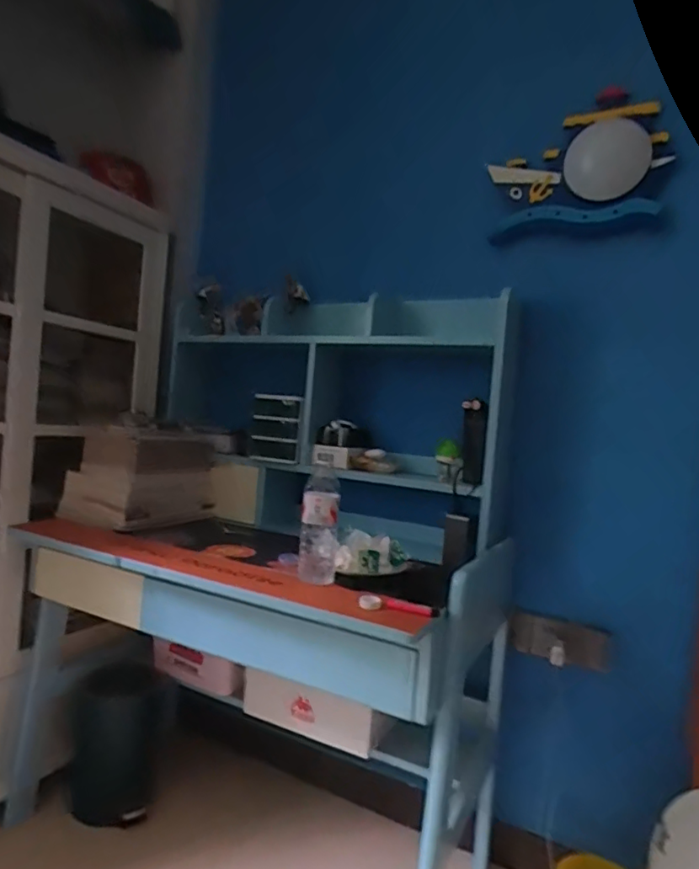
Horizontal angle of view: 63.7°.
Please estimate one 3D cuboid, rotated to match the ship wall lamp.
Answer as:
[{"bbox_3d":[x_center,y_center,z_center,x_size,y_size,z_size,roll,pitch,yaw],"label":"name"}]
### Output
[{"bbox_3d":[0.480,-0.582,1.212,0.347,0.258,0.080,5,2,33],"label":"ship wall lamp"}]

